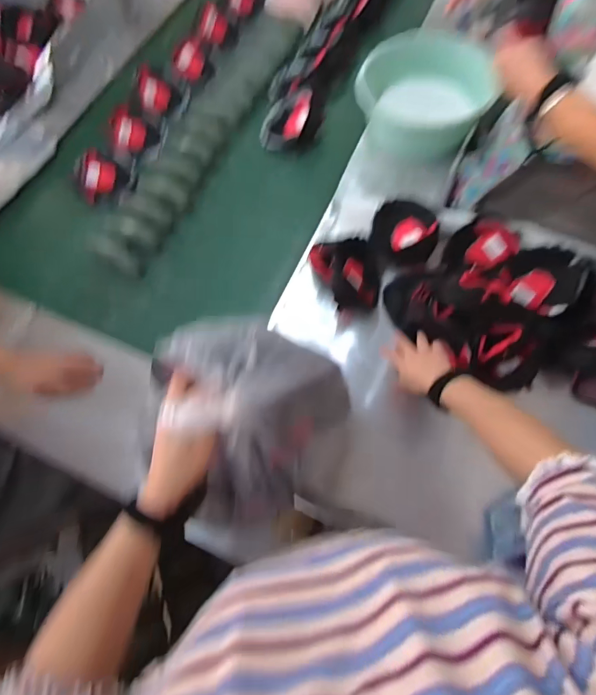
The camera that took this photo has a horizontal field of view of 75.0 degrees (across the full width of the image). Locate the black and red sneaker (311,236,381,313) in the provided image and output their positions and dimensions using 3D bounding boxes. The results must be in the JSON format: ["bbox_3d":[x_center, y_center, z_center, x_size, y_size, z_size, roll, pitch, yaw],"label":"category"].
[{"bbox_3d":[0.103,-0.146,0.778,0.130,0.091,0.134,-1,70,2],"label":"black and red sneaker"}]

